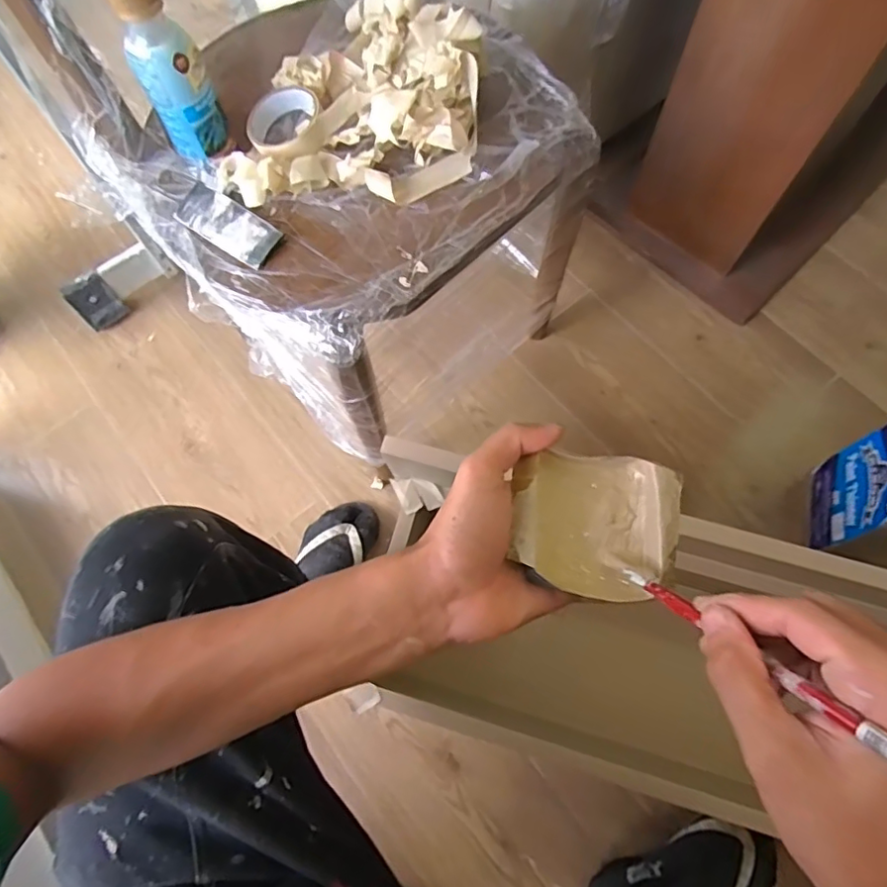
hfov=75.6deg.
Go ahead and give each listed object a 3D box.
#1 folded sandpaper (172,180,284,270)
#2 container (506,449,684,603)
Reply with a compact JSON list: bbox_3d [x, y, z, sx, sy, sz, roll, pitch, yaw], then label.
[{"bbox_3d":[-0.218,-0.222,0.577,0.112,0.016,0.047,34,74,13],"label":"folded sandpaper"},{"bbox_3d":[0.091,0.046,0.341,0.095,0.027,0.084,8,70,5],"label":"container"}]

